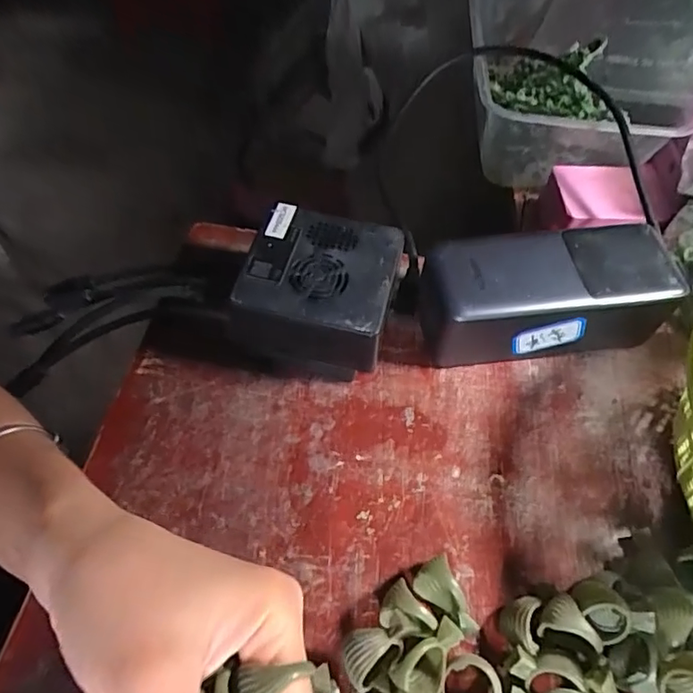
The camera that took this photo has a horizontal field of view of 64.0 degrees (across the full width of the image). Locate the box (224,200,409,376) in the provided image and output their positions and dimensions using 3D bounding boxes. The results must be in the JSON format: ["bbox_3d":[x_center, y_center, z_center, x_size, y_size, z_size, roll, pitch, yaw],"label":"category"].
[{"bbox_3d":[-0.016,-0.026,0.302,0.080,0.051,0.079,11,57,5],"label":"box"}]

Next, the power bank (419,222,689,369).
[{"bbox_3d":[0.106,-0.028,0.308,0.132,0.052,0.052,-5,57,-6],"label":"power bank"}]

